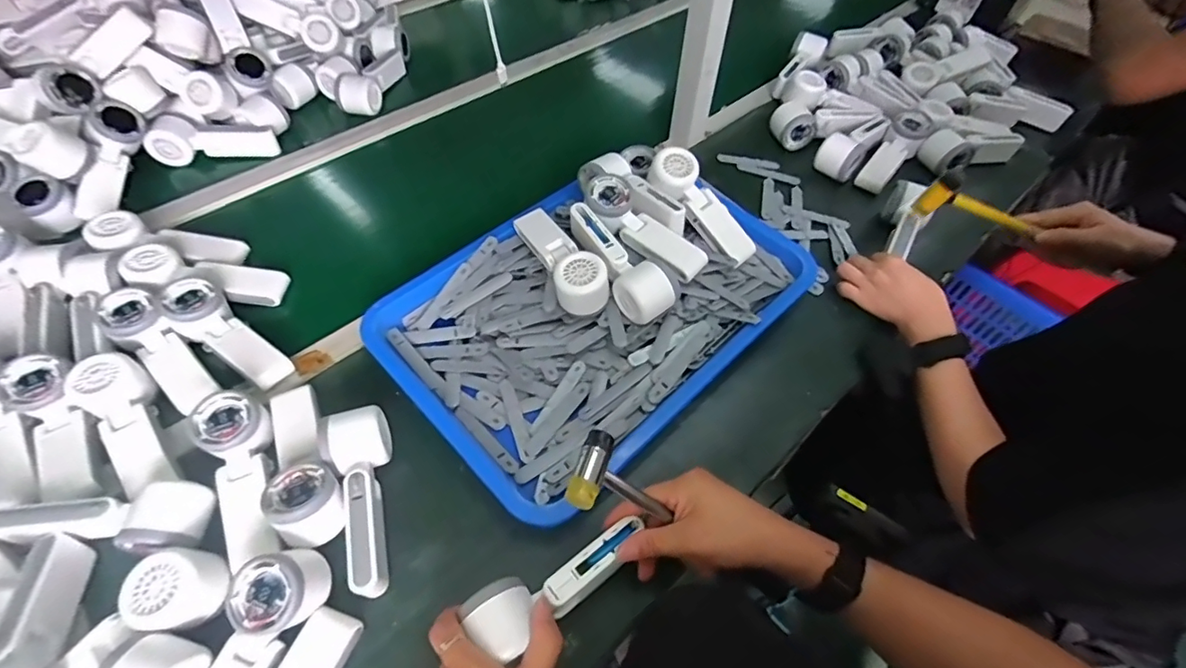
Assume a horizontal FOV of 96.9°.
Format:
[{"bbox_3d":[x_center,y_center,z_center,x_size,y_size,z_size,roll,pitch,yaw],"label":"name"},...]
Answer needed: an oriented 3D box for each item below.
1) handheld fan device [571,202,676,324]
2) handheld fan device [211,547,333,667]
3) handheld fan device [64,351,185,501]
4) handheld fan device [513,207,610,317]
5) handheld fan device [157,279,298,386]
[{"bbox_3d":[0.029,-0.083,0.595,0.059,0.047,0.170,-28,60,-20],"label":"handheld fan device"},{"bbox_3d":[-0.266,0.241,0.392,0.056,0.049,0.166,15,55,9],"label":"handheld fan device"},{"bbox_3d":[-0.444,0.083,0.503,0.060,0.043,0.163,-37,63,-25],"label":"handheld fan device"},{"bbox_3d":[-0.039,-0.090,0.599,0.061,0.051,0.169,-24,58,-18],"label":"handheld fan device"},{"bbox_3d":[-0.396,0.000,0.560,0.172,0.038,0.053,33,60,20],"label":"handheld fan device"}]

